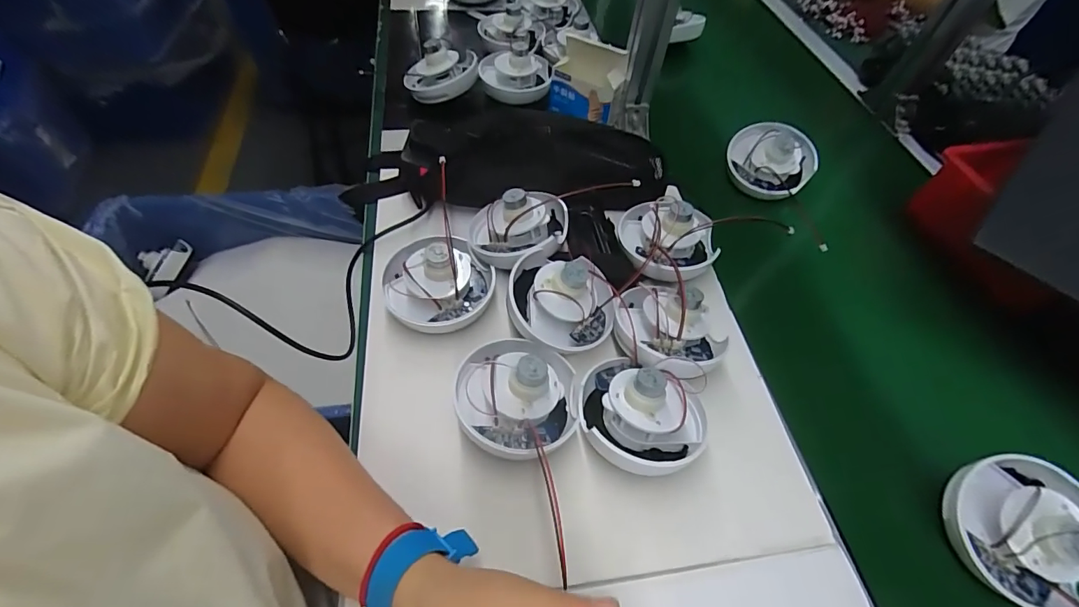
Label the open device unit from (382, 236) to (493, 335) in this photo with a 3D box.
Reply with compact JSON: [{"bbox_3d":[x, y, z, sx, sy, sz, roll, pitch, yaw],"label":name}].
[{"bbox_3d":[-0.099,-0.026,0.452,0.107,0.064,0.102,-8,56,-10],"label":"open device unit"}]

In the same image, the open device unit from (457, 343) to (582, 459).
[{"bbox_3d":[-0.016,0.074,0.382,0.102,0.066,0.106,23,56,11],"label":"open device unit"}]

